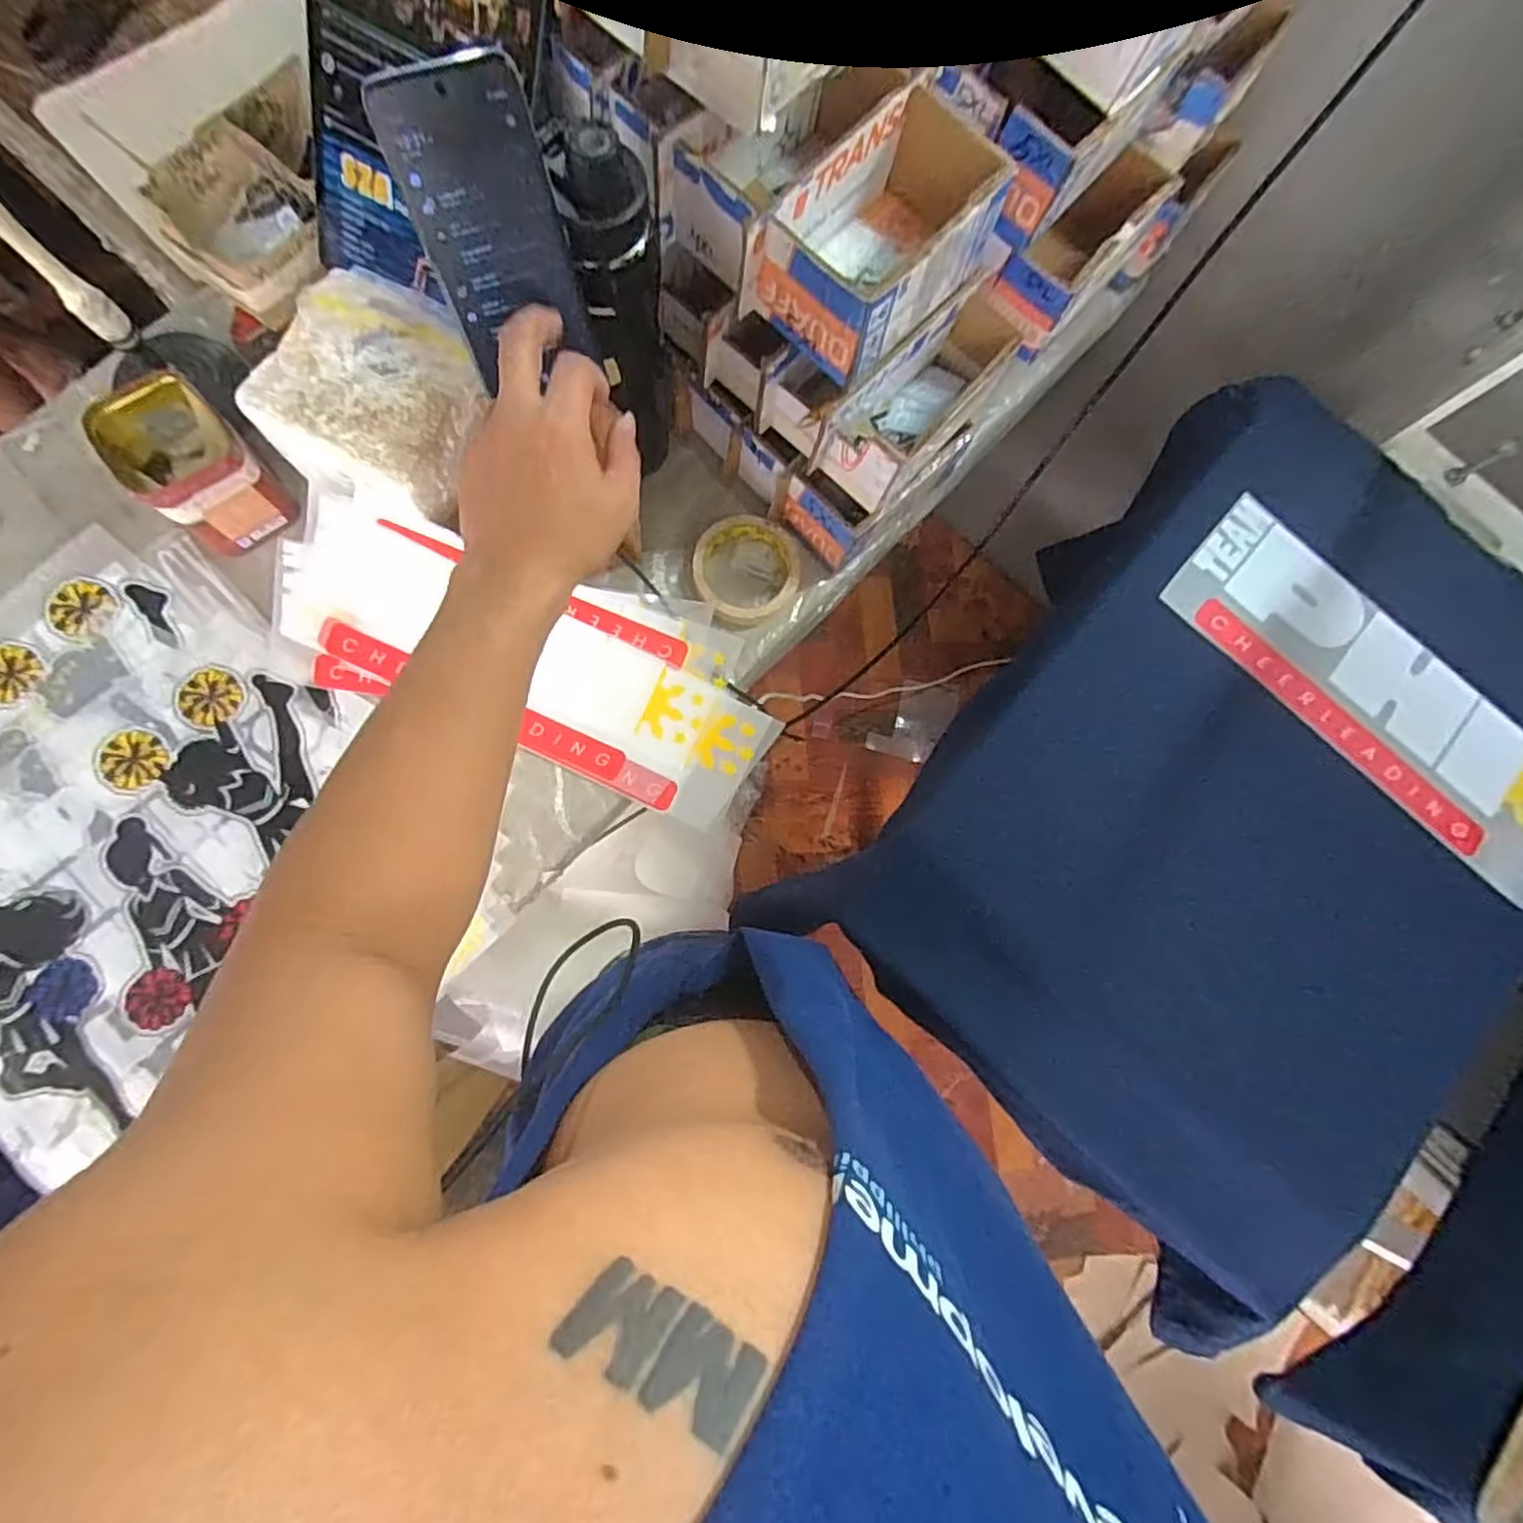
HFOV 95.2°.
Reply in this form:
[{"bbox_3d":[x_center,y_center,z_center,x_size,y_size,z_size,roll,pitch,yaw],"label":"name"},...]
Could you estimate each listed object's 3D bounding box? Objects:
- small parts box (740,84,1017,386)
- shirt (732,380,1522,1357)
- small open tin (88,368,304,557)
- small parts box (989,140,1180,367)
[{"bbox_3d":[0.081,-0.350,0.466,0.096,0.072,0.164,41,81,3],"label":"small parts box"},{"bbox_3d":[0.370,0.036,0.523,0.445,0.082,0.597,42,82,3],"label":"shirt"},{"bbox_3d":[-0.447,-0.232,0.557,0.119,0.084,0.101,45,81,2],"label":"small open tin"},{"bbox_3d":[0.258,-0.420,0.572,0.065,0.067,0.144,40,81,2],"label":"small parts box"}]

